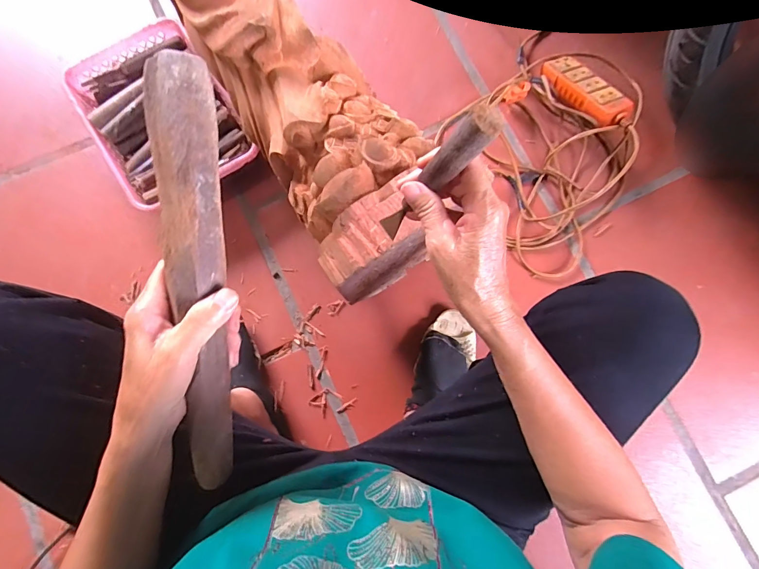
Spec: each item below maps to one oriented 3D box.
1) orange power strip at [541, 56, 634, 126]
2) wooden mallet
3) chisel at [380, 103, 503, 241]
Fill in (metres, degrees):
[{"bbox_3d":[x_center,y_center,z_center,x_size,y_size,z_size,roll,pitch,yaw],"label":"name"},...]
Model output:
[{"bbox_3d":[0.367,-0.348,0.698,0.066,0.031,0.200,-24,59,-5],"label":"orange power strip"},{"bbox_3d":[-0.140,0.012,0.291,0.045,0.026,0.324,3,106,0],"label":"wooden mallet"},{"bbox_3d":[0.038,-0.077,0.309,0.019,0.172,0.019,-12,80,-21],"label":"chisel"}]

